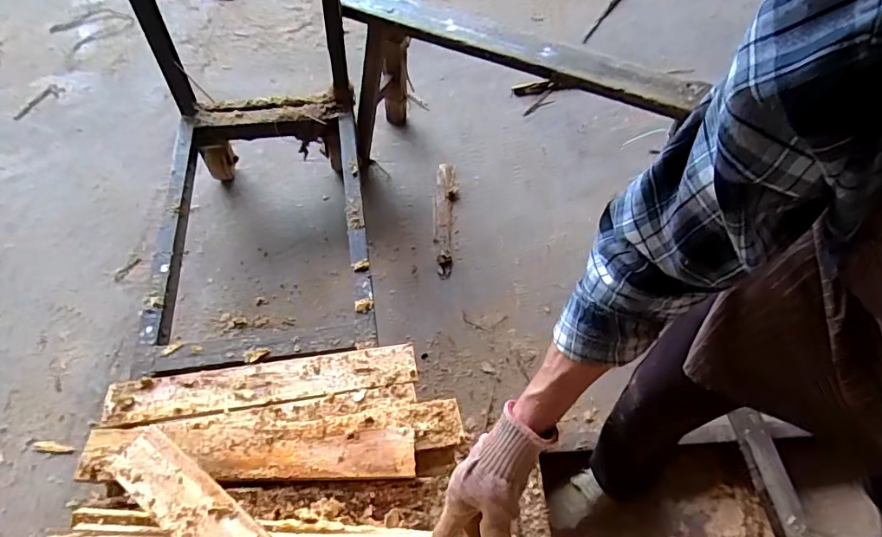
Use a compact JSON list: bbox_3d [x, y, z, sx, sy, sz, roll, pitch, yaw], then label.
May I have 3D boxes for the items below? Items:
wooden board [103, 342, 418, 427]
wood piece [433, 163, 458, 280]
[{"bbox_3d":[-0.295,0.192,0.831,0.498,0.014,0.079,-7,57,-8],"label":"wooden board"},{"bbox_3d":[0.011,-0.149,1.377,0.060,0.014,0.418,3,54,0],"label":"wood piece"}]

